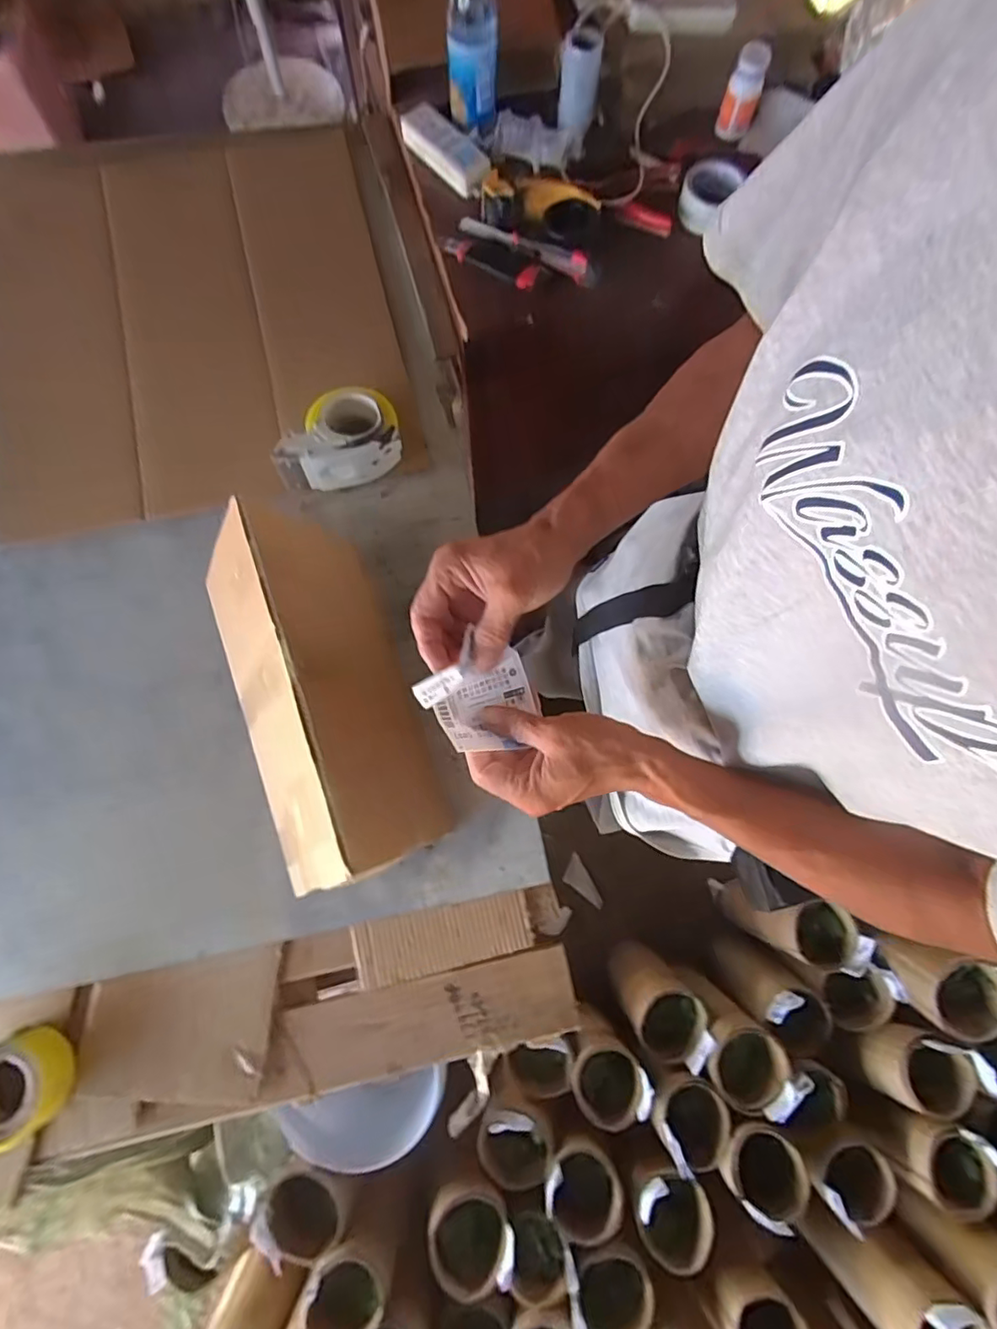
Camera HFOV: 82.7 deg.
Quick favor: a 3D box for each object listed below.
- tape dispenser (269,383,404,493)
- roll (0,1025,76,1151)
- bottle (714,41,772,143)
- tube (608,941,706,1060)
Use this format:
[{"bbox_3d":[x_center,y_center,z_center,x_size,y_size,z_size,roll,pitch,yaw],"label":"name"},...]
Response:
[{"bbox_3d":[-0.222,-0.315,0.779,0.170,0.065,0.124,-14,78,-5],"label":"tape dispenser"},{"bbox_3d":[-0.513,0.444,0.590,0.111,0.046,0.101,-36,80,-9],"label":"roll"},{"bbox_3d":[0.366,-0.854,0.851,0.054,0.099,0.053,25,77,4],"label":"bottle"},{"bbox_3d":[0.321,0.702,1.185,0.133,0.257,0.150,-43,82,-10],"label":"tube"}]

